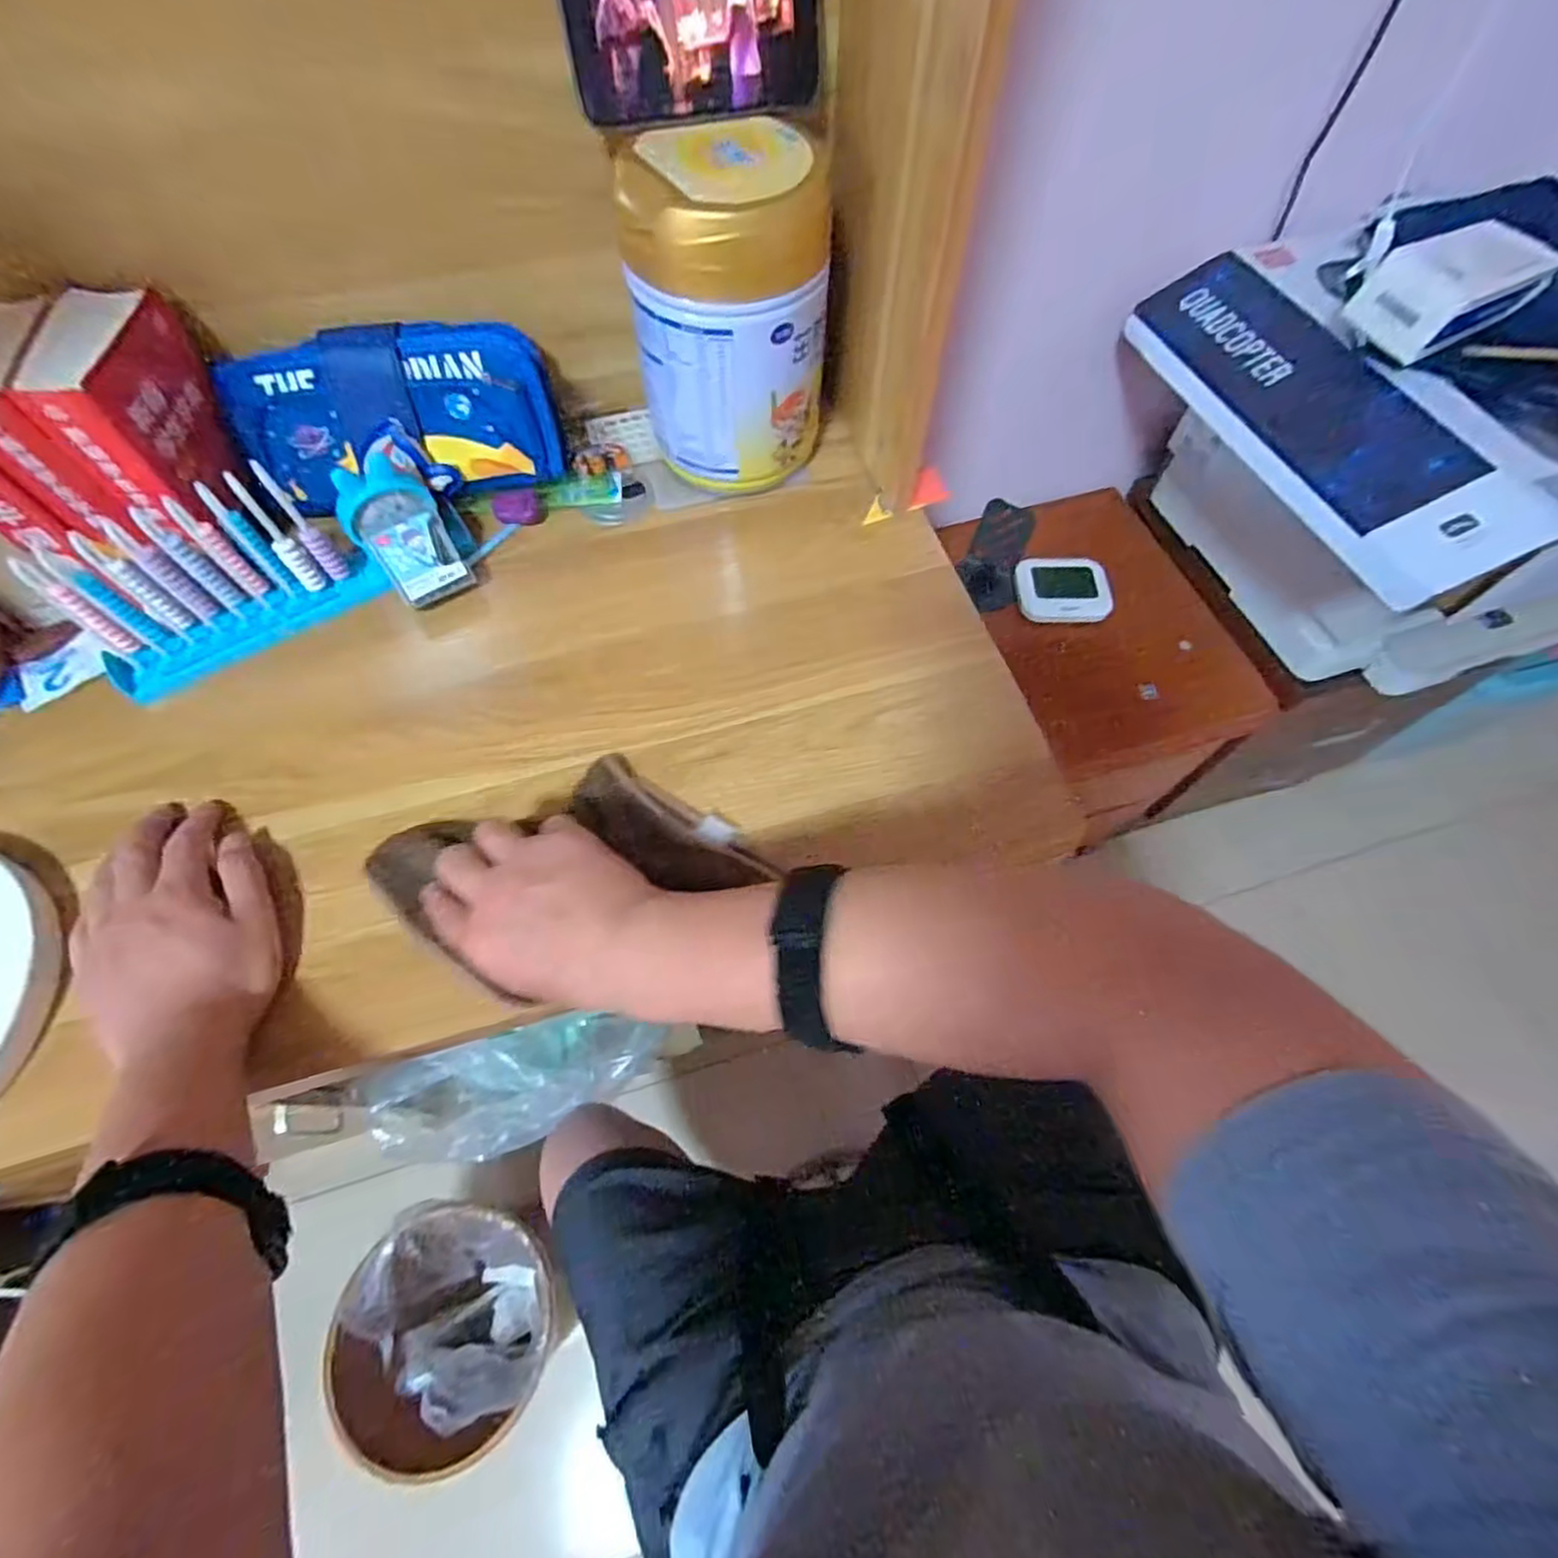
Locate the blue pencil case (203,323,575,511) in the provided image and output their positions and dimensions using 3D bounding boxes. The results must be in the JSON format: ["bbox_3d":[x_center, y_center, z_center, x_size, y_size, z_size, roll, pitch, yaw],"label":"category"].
[{"bbox_3d":[-0.271,-0.264,0.499,0.218,0.111,0.075,-10,30,0],"label":"blue pencil case"}]

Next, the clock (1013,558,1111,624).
[{"bbox_3d":[0.337,-0.224,0.810,0.105,0.013,0.072,3,103,12],"label":"clock"}]

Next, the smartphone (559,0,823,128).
[{"bbox_3d":[-0.046,-0.421,0.384,0.142,0.068,0.007,-14,47,-7],"label":"smartphone"}]

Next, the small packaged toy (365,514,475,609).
[{"bbox_3d":[-0.246,-0.151,0.473,0.047,0.016,0.054,-31,112,-16],"label":"small packaged toy"}]

